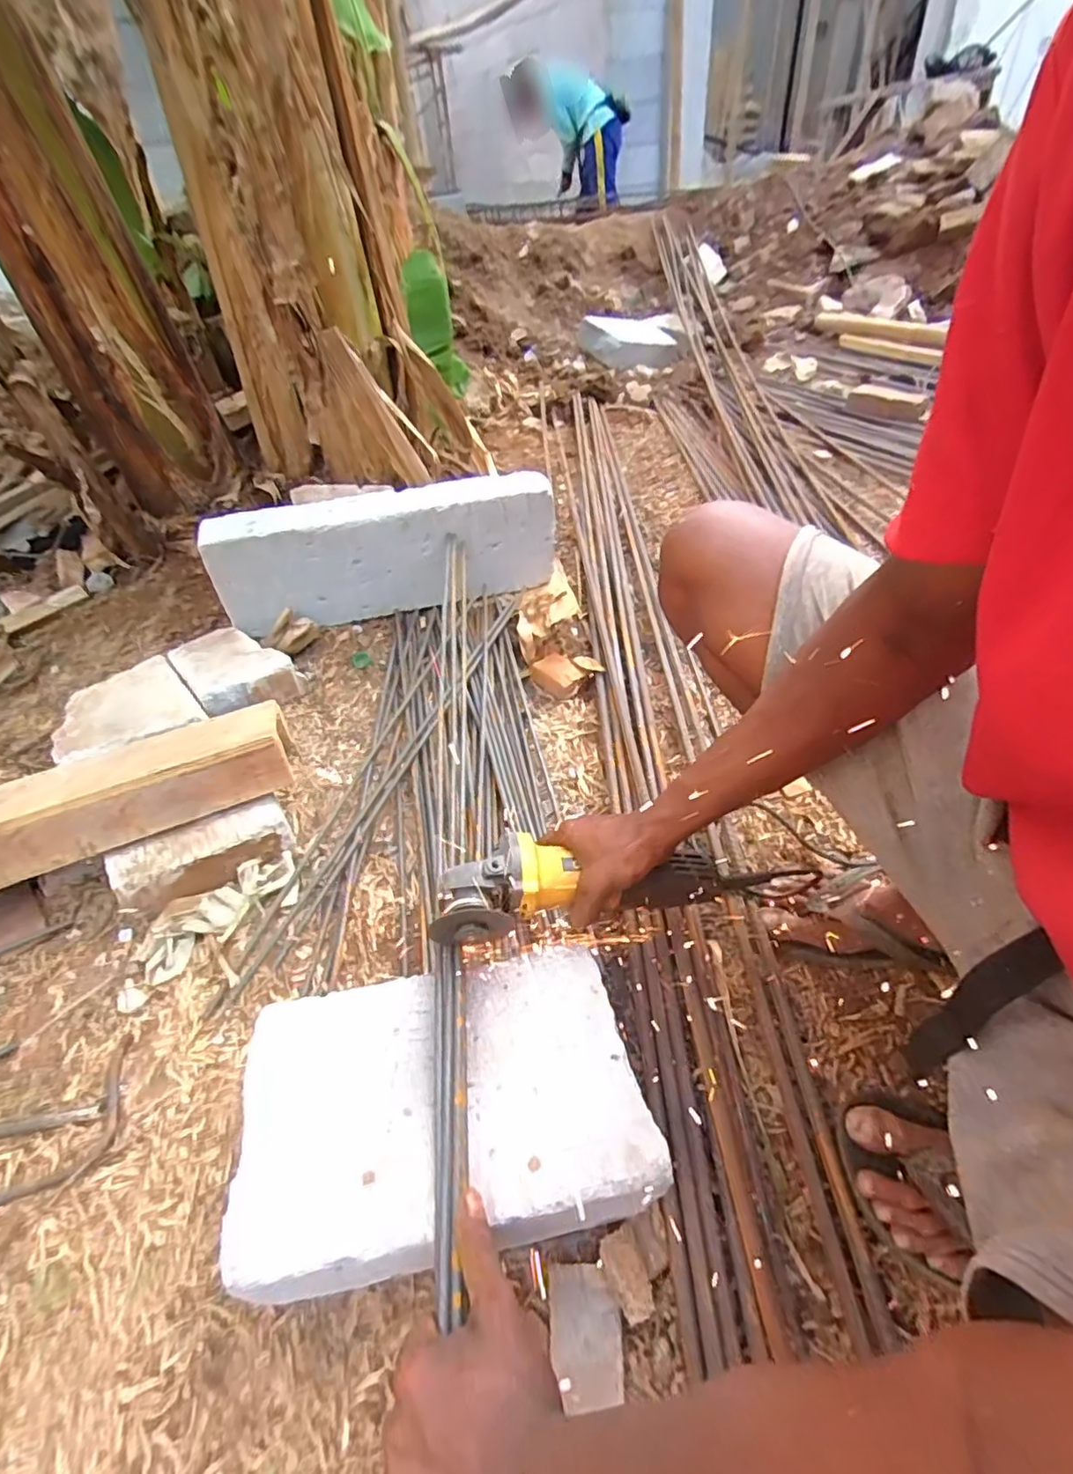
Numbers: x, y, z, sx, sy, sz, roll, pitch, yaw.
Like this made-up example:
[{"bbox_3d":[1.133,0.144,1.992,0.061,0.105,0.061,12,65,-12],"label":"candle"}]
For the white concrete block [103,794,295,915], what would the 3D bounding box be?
[{"bbox_3d":[-0.414,0.148,0.762,0.198,0.071,0.063,-22,46,-18],"label":"white concrete block"}]

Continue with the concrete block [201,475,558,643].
[{"bbox_3d":[-0.262,-0.328,1.127,0.594,0.219,0.085,-15,43,-9],"label":"concrete block"}]

